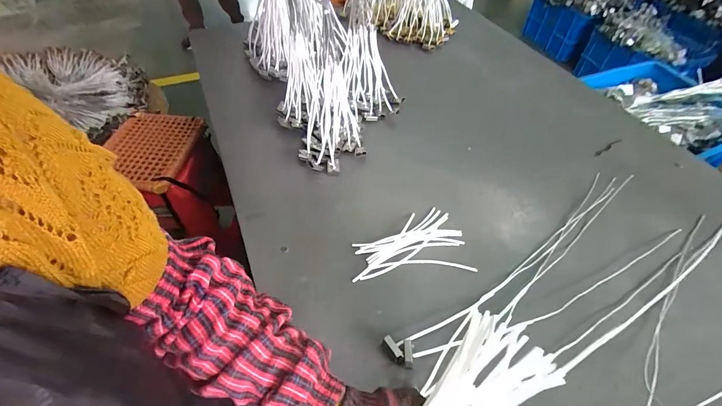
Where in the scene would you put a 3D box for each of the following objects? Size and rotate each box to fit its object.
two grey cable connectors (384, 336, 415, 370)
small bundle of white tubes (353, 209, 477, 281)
[{"bbox_3d":[0.053,0.215,0.485,0.043,0.023,0.032,10,50,7],"label":"two grey cable connectors"},{"bbox_3d":[0.087,0.071,0.616,0.198,0.013,0.130,-4,54,-4],"label":"small bundle of white tubes"}]

